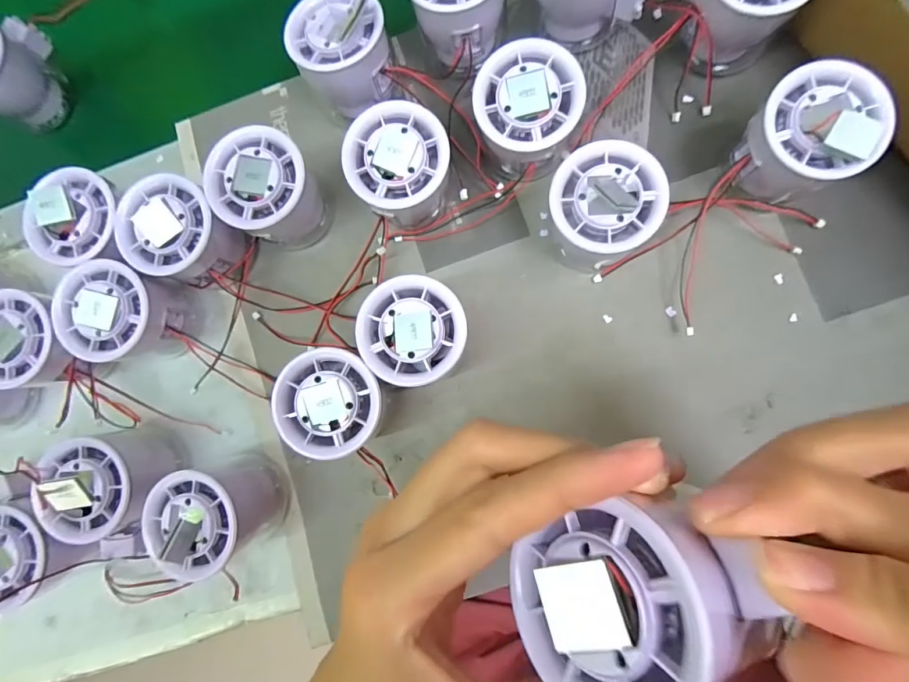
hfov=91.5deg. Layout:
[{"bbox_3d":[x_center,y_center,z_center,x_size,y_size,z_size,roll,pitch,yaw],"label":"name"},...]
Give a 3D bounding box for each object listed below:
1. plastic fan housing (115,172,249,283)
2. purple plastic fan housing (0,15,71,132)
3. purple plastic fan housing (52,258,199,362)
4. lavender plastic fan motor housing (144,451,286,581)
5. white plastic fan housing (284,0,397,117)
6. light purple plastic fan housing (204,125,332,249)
[{"bbox_3d":[-0.162,-0.065,0.275,0.054,0.060,0.055,-1,85,6],"label":"plastic fan housing"},{"bbox_3d":[-0.319,-0.192,0.314,0.047,0.058,0.069,21,89,7],"label":"purple plastic fan housing"},{"bbox_3d":[-0.199,-0.016,0.276,0.058,0.054,0.057,-3,87,6],"label":"purple plastic fan housing"},{"bbox_3d":[-0.140,0.100,0.259,0.060,0.064,0.058,-28,84,4],"label":"lavender plastic fan motor housing"},{"bbox_3d":[-0.066,-0.175,0.268,0.055,0.057,0.054,-1,85,6],"label":"white plastic fan housing"},{"bbox_3d":[-0.108,-0.090,0.270,0.054,0.055,0.055,-1,85,6],"label":"light purple plastic fan housing"}]

